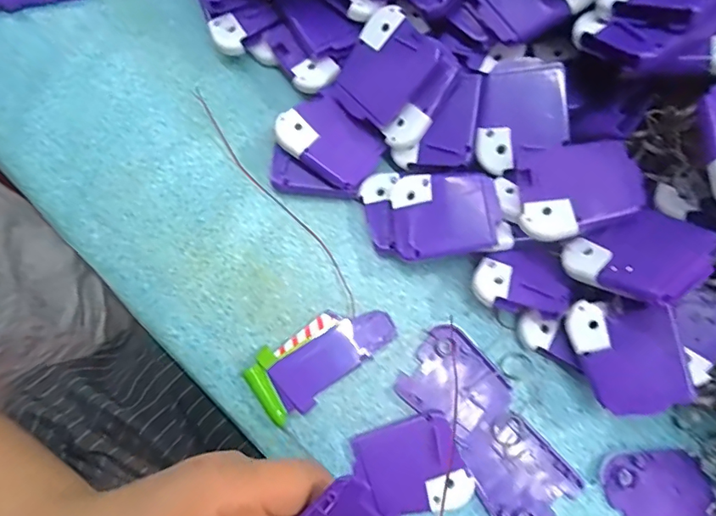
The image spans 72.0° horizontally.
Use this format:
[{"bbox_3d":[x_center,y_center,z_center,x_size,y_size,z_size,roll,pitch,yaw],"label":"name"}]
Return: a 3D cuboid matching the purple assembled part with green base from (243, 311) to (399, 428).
[{"bbox_3d":[-0.022,0.058,0.296,0.089,0.011,0.040,-35,80,-7],"label":"purple assembled part with green base"}]

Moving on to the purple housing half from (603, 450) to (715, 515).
[{"bbox_3d":[0.172,0.137,0.281,0.057,0.014,0.050,-8,78,-2],"label":"purple housing half"}]

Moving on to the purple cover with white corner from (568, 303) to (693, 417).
[{"bbox_3d":[0.144,0.052,0.264,0.049,0.006,0.060,-15,79,26],"label":"purple cover with white corner"}]

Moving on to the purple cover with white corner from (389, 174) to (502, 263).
[{"bbox_3d":[0.050,-0.026,0.289,0.061,0.006,0.050,-10,73,12],"label":"purple cover with white corner"}]

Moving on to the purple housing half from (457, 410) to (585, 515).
[{"bbox_3d":[0.090,0.124,0.281,0.051,0.007,0.062,-40,81,-8],"label":"purple housing half"}]

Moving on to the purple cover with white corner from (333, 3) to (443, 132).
[{"bbox_3d":[0.016,-0.115,0.295,0.049,0.006,0.056,47,110,11],"label":"purple cover with white corner"}]

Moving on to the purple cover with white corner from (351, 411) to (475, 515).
[{"bbox_3d":[0.030,0.120,0.281,0.057,0.011,0.052,-19,79,-4],"label":"purple cover with white corner"}]

